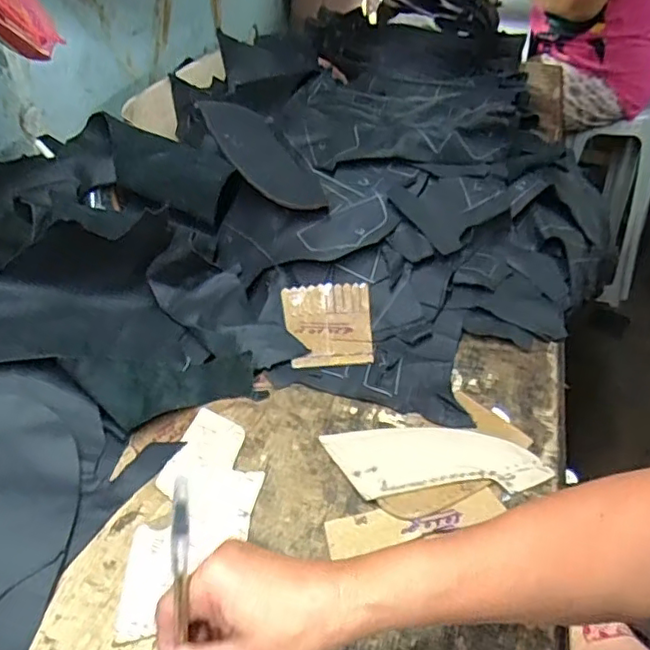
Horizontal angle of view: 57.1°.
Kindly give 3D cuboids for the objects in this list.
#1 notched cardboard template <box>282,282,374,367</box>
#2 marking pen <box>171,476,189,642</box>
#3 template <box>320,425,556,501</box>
[{"bbox_3d":[0.005,-0.002,0.584,0.083,0.004,0.090,-4,60,-6],"label":"notched cardboard template"},{"bbox_3d":[-0.077,0.152,0.319,0.008,0.155,0.011,5,17,4],"label":"marking pen"},{"bbox_3d":[0.089,0.106,0.483,0.168,0.005,0.066,-1,39,-4],"label":"template"}]

